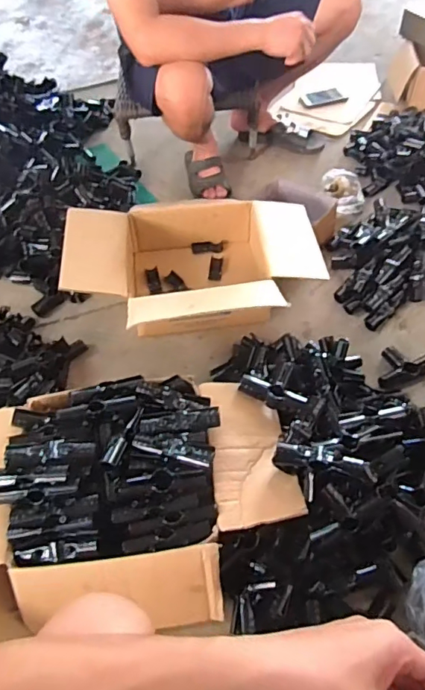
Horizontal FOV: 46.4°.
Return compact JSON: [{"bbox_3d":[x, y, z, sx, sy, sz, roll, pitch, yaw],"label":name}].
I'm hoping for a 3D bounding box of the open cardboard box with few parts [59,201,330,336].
[{"bbox_3d":[-0.037,-0.175,1.133,0.559,0.182,0.431,-5,51,-1],"label":"open cardboard box with few parts"}]

